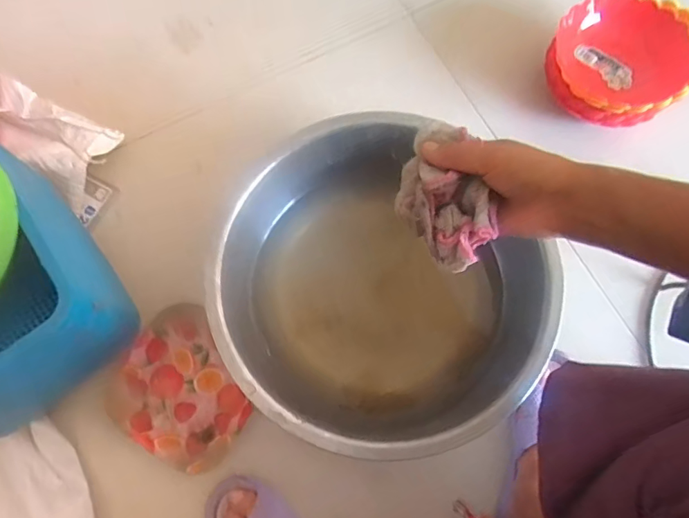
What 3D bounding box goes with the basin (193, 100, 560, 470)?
[{"bbox_3d":[0.041,0.043,0.597,0.335,0.170,0.373,-41,77,-9],"label":"basin"}]

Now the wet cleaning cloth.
[{"bbox_3d":[0.082,-0.050,0.388,0.062,0.043,0.114,-19,75,-4],"label":"wet cleaning cloth"}]

